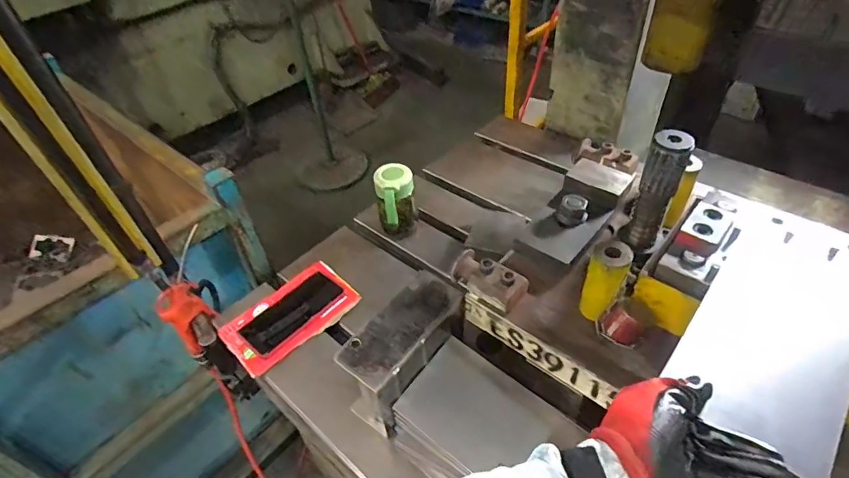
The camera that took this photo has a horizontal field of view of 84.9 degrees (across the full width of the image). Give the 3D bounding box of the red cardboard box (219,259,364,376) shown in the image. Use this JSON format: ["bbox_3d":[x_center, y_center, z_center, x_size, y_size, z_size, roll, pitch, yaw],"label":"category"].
[{"bbox_3d":[-0.207,0.120,0.728,0.196,0.027,0.111,-35,51,-29],"label":"red cardboard box"}]

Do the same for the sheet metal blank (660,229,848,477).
[{"bbox_3d":[0.316,0.082,0.418,0.120,0.007,0.243,28,52,33],"label":"sheet metal blank"}]

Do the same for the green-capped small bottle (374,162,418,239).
[{"bbox_3d":[-0.047,-0.055,0.810,0.067,0.126,0.060,-9,43,-5],"label":"green-capped small bottle"}]

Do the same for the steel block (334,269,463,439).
[{"bbox_3d":[-0.025,0.146,0.587,0.076,0.130,0.169,29,52,30],"label":"steel block"}]

